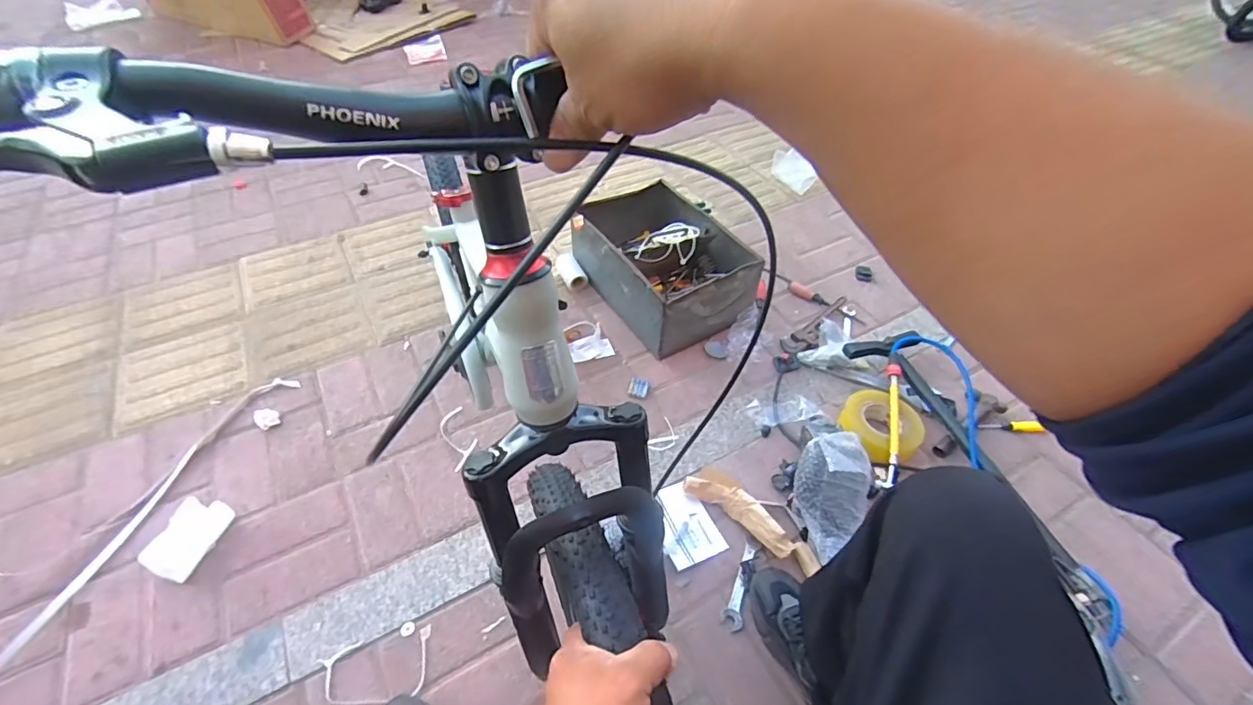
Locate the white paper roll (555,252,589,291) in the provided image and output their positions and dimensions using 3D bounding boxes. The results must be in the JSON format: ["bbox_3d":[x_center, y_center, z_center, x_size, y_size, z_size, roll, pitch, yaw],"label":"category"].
[{"bbox_3d":[-0.142,-0.202,1.345,0.050,0.041,0.113,-22,53,-21],"label":"white paper roll"}]

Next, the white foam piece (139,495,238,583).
[{"bbox_3d":[-0.714,0.302,0.876,0.077,0.025,0.121,24,52,-10],"label":"white foam piece"}]

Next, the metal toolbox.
[{"bbox_3d":[0.095,-0.200,1.269,0.295,0.170,0.386,-24,54,-20],"label":"metal toolbox"}]

